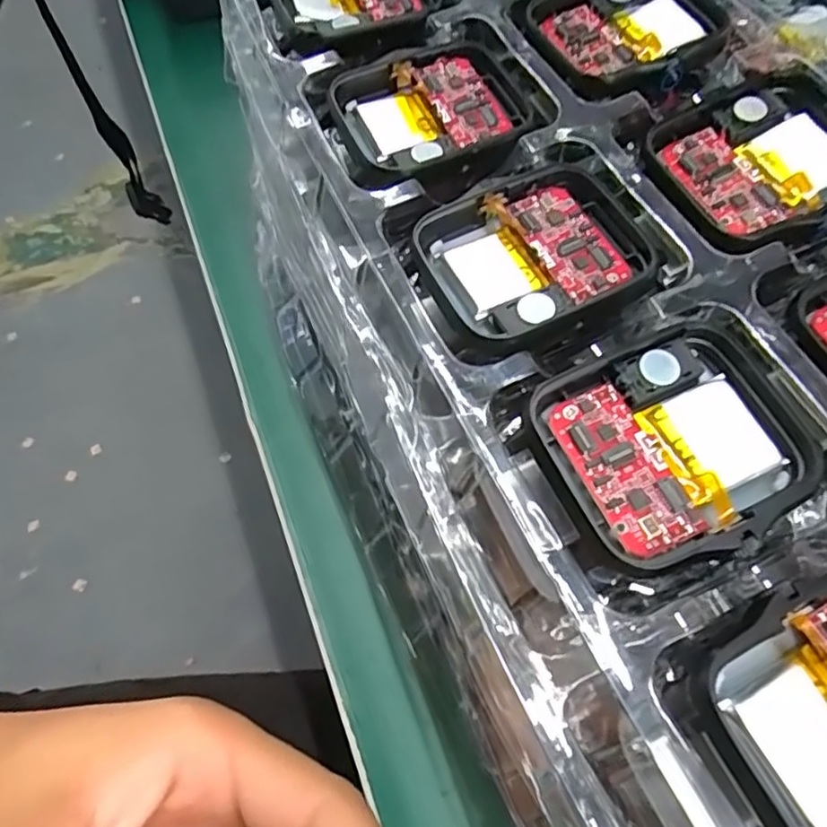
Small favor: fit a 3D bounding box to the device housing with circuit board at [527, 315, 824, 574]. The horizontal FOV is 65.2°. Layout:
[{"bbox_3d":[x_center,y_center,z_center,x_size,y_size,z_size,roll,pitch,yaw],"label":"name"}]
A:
[{"bbox_3d":[0.045,0.005,0.112,0.044,0.008,0.037,-23,65,-10],"label":"device housing with circuit board"}]

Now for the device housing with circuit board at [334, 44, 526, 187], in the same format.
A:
[{"bbox_3d":[0.005,-0.070,0.155,0.043,0.010,0.038,-18,64,-8],"label":"device housing with circuit board"}]

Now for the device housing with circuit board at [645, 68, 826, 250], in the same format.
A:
[{"bbox_3d":[0.077,-0.055,0.138,0.046,0.007,0.037,-24,65,-11],"label":"device housing with circuit board"}]

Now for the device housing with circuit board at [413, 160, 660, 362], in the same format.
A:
[{"bbox_3d":[0.025,-0.031,0.133,0.046,0.008,0.038,-25,65,-11],"label":"device housing with circuit board"}]

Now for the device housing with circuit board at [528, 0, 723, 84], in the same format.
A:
[{"bbox_3d":[0.055,-0.099,0.162,0.044,0.007,0.041,-20,65,-10],"label":"device housing with circuit board"}]

